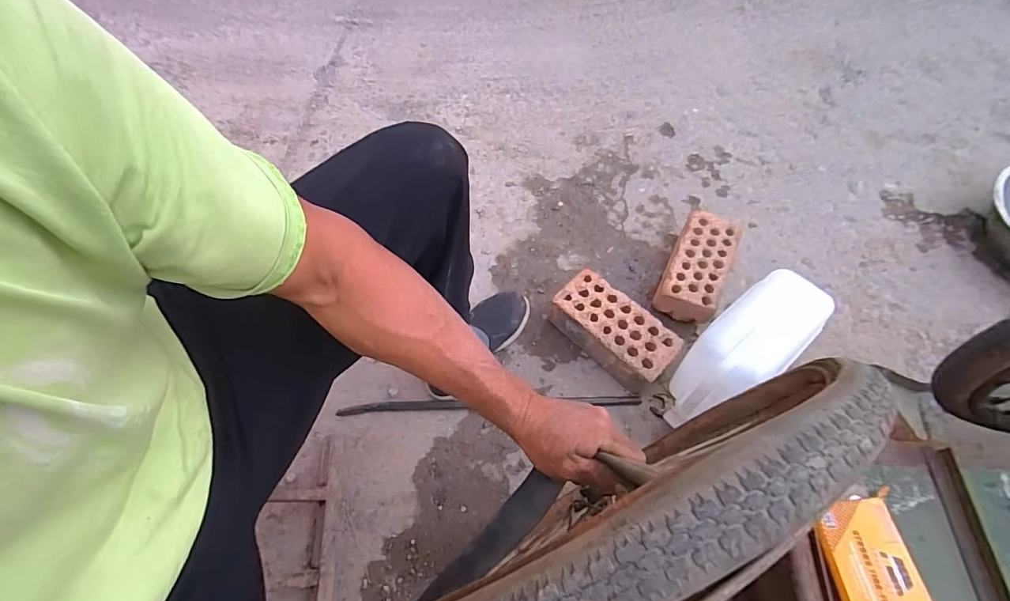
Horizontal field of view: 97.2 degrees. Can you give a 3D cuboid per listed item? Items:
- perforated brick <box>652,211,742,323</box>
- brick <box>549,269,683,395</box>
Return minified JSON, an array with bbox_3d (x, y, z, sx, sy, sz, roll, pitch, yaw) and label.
[{"bbox_3d":[0.404,-0.073,0.934,0.115,0.083,0.245,25,62,13],"label":"perforated brick"},{"bbox_3d":[0.207,0.056,0.860,0.123,0.076,0.236,-38,67,-21],"label":"brick"}]

